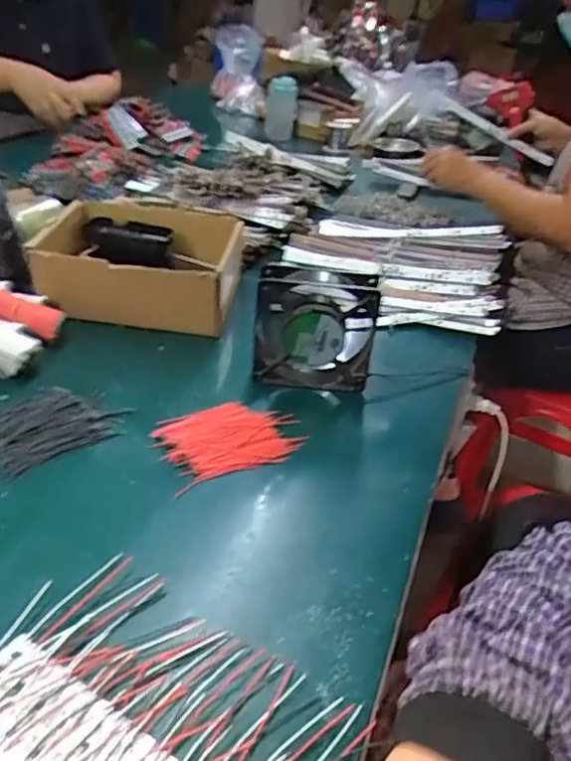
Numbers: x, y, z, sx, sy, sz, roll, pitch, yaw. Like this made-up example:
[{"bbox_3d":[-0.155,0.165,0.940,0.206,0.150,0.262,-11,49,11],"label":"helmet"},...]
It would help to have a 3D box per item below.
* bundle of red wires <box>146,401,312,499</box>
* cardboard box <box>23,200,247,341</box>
[{"bbox_3d":[-0.049,0.049,0.552,0.126,0.021,0.081,-10,36,-26],"label":"bundle of red wires"},{"bbox_3d":[-0.179,-0.145,0.766,0.231,0.090,0.185,8,33,4],"label":"cardboard box"}]

